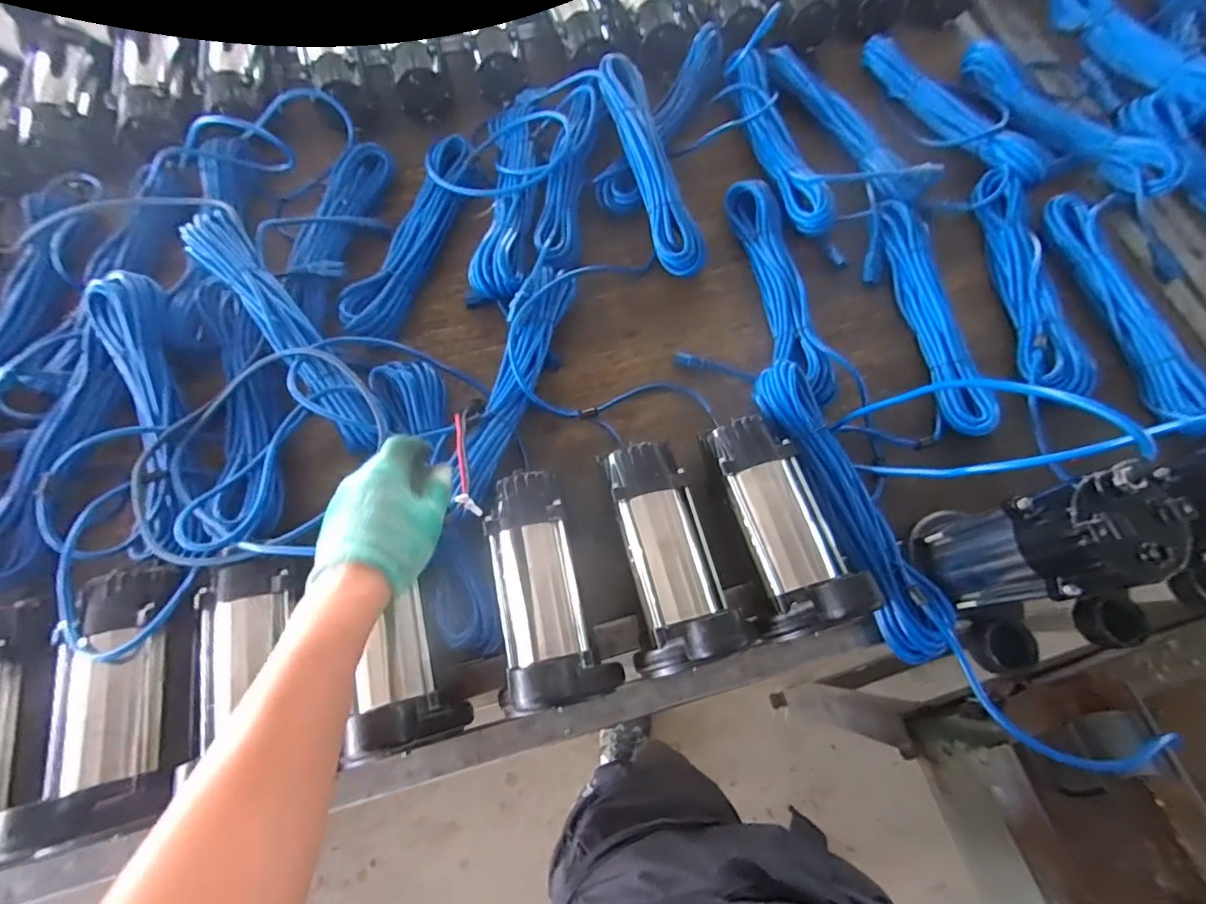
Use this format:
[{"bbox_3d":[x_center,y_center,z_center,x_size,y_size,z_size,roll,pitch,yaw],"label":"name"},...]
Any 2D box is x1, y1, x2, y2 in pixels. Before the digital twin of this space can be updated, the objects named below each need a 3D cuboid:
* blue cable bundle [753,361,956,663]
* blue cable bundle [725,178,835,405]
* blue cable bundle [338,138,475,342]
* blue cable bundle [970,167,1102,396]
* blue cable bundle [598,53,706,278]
[{"bbox_3d":[0.277,0.055,0.599,0.061,0.055,0.343,-23,71,-9],"label":"blue cable bundle"},{"bbox_3d":[0.237,-0.223,0.730,0.064,0.032,0.344,-9,70,-4],"label":"blue cable bundle"},{"bbox_3d":[-0.258,-0.299,0.755,0.081,0.049,0.350,16,70,6],"label":"blue cable bundle"},{"bbox_3d":[0.578,-0.238,0.723,0.083,0.027,0.342,3,69,0],"label":"blue cable bundle"},{"bbox_3d":[0.067,-0.417,0.772,0.070,0.076,0.341,-16,70,-6],"label":"blue cable bundle"}]

